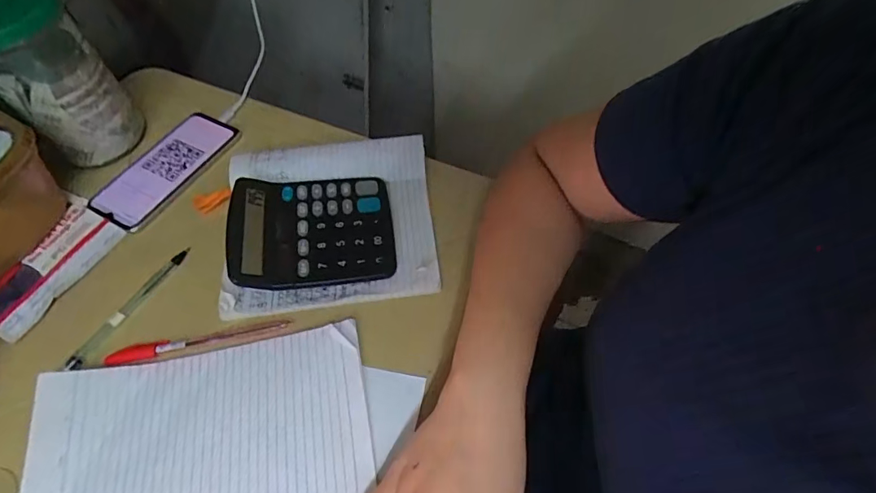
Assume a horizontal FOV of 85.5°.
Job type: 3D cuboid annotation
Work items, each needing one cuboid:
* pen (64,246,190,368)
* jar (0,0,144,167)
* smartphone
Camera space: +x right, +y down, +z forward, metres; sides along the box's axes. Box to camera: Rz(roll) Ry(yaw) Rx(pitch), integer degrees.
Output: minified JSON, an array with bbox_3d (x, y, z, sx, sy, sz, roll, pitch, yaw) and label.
[{"bbox_3d":[-0.276,0.053,0.428,0.014,0.011,0.134,26,60,18],"label":"pen"},{"bbox_3d":[-0.382,-0.166,0.470,0.094,0.173,0.089,-1,56,1],"label":"jar"},{"bbox_3d":[-0.293,-0.086,0.513,0.074,0.015,0.157,25,60,18],"label":"smartphone"}]

